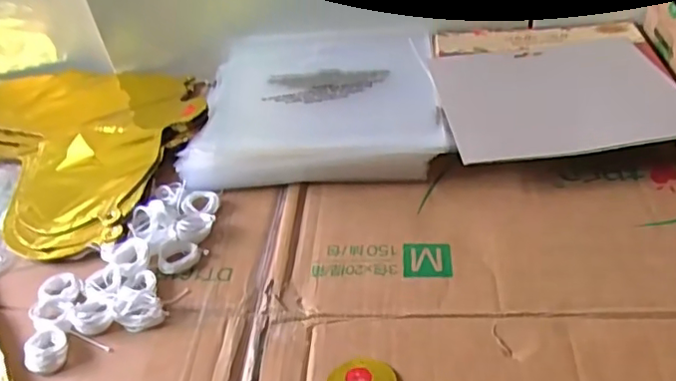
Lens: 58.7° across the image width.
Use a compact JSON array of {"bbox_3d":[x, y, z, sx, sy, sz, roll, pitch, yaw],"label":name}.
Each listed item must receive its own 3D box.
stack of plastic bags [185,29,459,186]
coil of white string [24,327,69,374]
[{"bbox_3d":[-0.015,-0.087,0.567,0.216,0.037,0.234,-4,40,5],"label":"stack of plastic bags"},{"bbox_3d":[-0.187,0.102,0.386,0.024,0.011,0.030,-16,41,-10],"label":"coil of white string"}]

